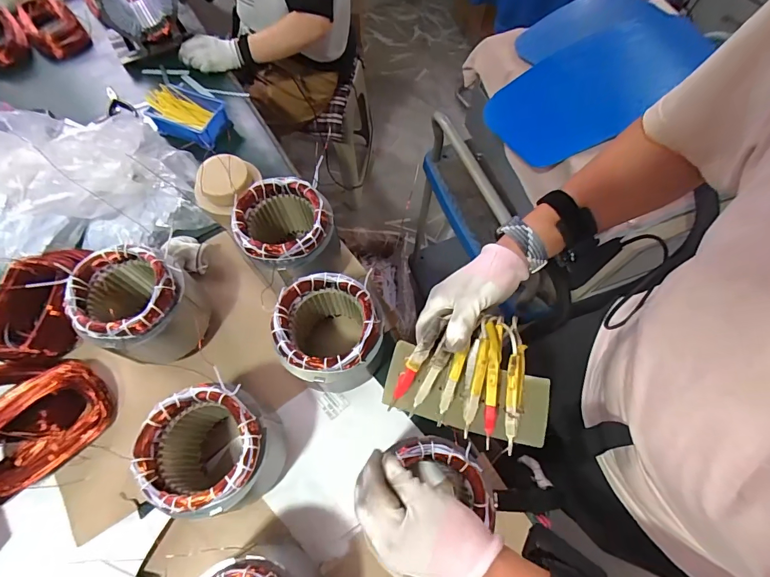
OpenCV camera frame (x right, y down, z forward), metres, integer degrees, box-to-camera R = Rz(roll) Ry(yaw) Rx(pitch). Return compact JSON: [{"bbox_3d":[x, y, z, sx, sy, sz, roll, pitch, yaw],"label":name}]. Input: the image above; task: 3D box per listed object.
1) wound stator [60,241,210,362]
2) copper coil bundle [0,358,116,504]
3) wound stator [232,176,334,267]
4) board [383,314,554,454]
[{"bbox_3d":[-0.372,0.028,0.619,0.144,0.145,0.138,1,66,-1],"label":"wound stator"},{"bbox_3d":[-0.542,0.202,0.605,0.228,0.069,0.202,-9,67,-4],"label":"copper coil bundle"},{"bbox_3d":[-0.155,-0.078,0.674,0.140,0.171,0.137,0,66,0],"label":"wound stator"},{"bbox_3d":[0.096,0.087,0.441,0.171,0.044,0.128,15,67,6],"label":"board"}]

